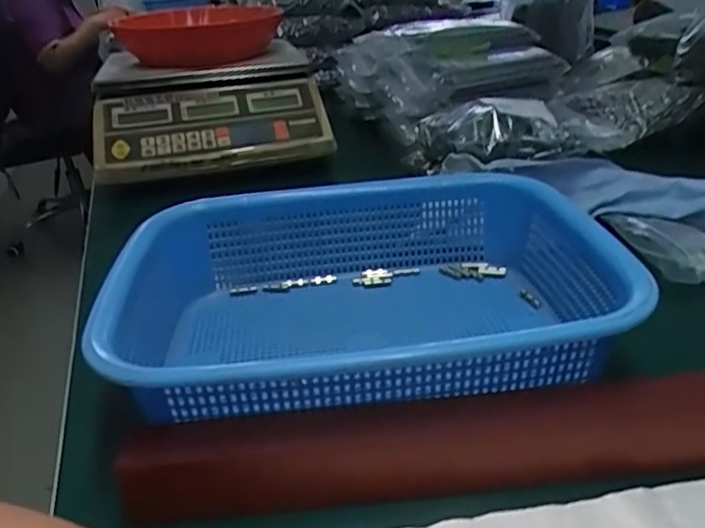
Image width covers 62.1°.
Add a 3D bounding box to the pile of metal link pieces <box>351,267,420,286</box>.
[{"bbox_3d":[0.025,0.008,0.454,0.052,0.006,0.018,-13,30,-12],"label":"pile of metal link pieces"}]

